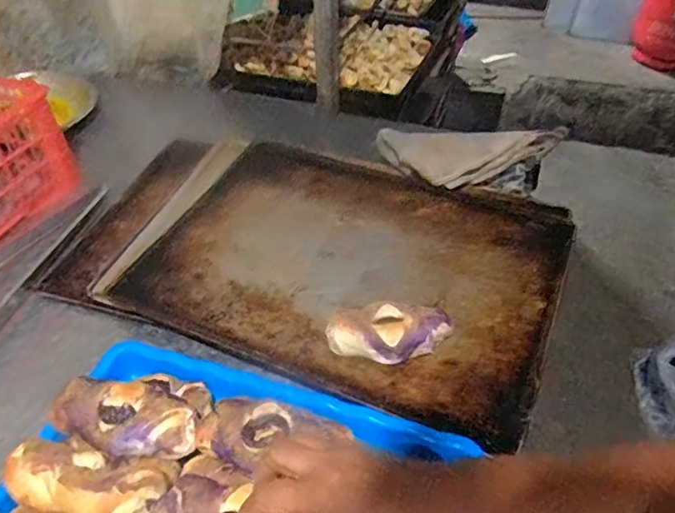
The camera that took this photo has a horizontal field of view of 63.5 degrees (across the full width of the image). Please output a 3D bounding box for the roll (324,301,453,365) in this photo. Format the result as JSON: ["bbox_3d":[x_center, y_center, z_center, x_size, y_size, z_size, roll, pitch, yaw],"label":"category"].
[{"bbox_3d":[0.051,0.075,0.540,0.115,0.033,0.057,5,45,9],"label":"roll"}]

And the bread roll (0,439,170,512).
[{"bbox_3d":[-0.196,0.185,0.429,0.120,0.065,0.058,1,44,2],"label":"bread roll"}]

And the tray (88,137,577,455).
[{"bbox_3d":[-0.012,-0.015,0.644,0.517,0.037,0.345,17,48,20],"label":"tray"}]

